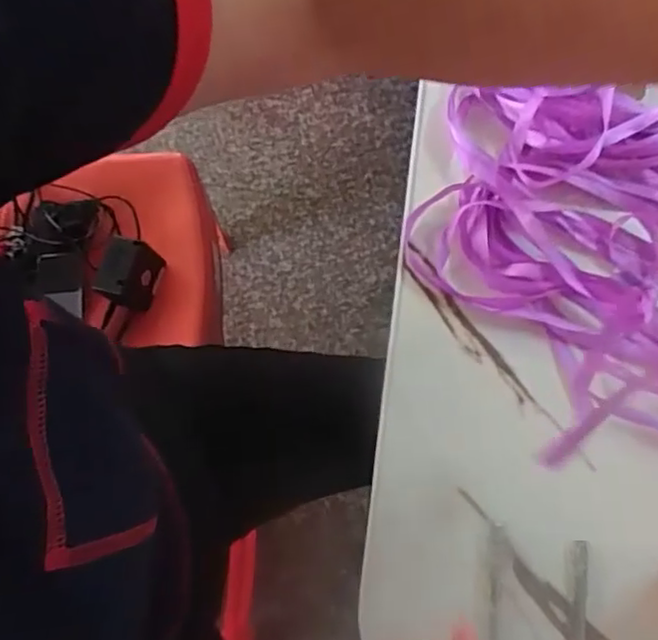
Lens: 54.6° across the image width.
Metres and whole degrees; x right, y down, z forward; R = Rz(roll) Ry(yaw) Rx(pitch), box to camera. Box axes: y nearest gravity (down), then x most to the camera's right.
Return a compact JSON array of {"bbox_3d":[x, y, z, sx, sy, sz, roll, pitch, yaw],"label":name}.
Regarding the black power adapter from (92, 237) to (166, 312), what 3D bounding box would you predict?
[{"bbox_3d":[-0.254,-0.057,0.816,0.049,0.085,0.078,15,76,5],"label":"black power adapter"}]

